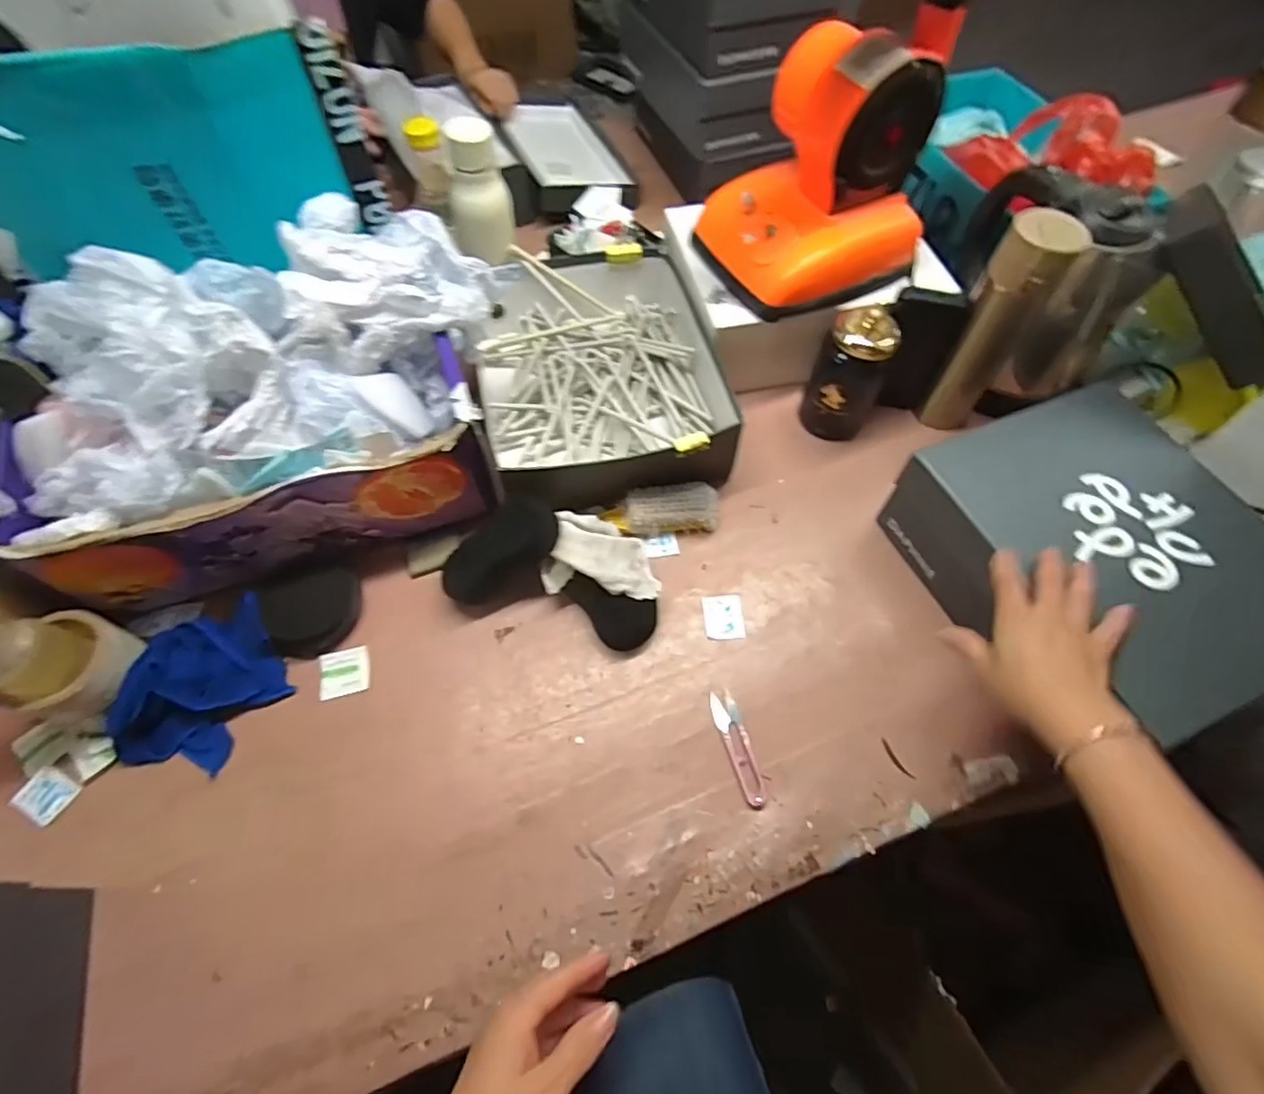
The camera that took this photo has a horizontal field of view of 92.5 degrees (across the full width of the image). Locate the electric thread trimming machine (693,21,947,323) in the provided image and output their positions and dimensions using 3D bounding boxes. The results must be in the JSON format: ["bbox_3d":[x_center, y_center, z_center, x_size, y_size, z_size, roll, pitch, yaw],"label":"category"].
[{"bbox_3d":[0.194,-0.389,0.629,0.200,0.198,0.163,-22,60,-13],"label":"electric thread trimming machine"}]

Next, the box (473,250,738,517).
[{"bbox_3d":[-0.041,-0.205,0.709,0.262,0.091,0.335,-9,61,-5],"label":"box"}]

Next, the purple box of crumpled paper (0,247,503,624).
[{"bbox_3d":[-0.357,-0.132,0.580,0.435,0.199,0.250,-18,63,-10],"label":"purple box of crumpled paper"}]

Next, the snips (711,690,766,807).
[{"bbox_3d":[0.097,0.181,0.548,0.026,0.004,0.104,-16,62,-9],"label":"snips"}]

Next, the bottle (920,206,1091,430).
[{"bbox_3d":[0.382,-0.230,0.647,0.066,0.240,0.065,30,64,16],"label":"bottle"}]

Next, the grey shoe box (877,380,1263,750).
[{"bbox_3d":[0.428,0.007,0.564,0.233,0.111,0.287,-23,60,-13],"label":"grey shoe box"}]

